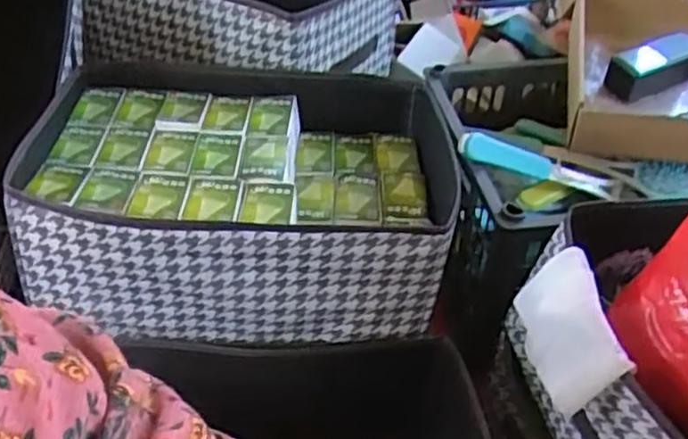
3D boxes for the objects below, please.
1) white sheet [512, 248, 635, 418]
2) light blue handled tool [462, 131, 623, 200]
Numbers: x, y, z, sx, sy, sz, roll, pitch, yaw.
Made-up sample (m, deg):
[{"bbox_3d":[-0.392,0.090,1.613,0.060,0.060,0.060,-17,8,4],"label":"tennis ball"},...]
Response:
[{"bbox_3d":[0.189,0.096,0.603,0.018,0.089,0.125,14,38,-26],"label":"white sheet"},{"bbox_3d":[0.256,-0.065,0.910,0.287,0.039,0.027,12,37,-34],"label":"light blue handled tool"}]

